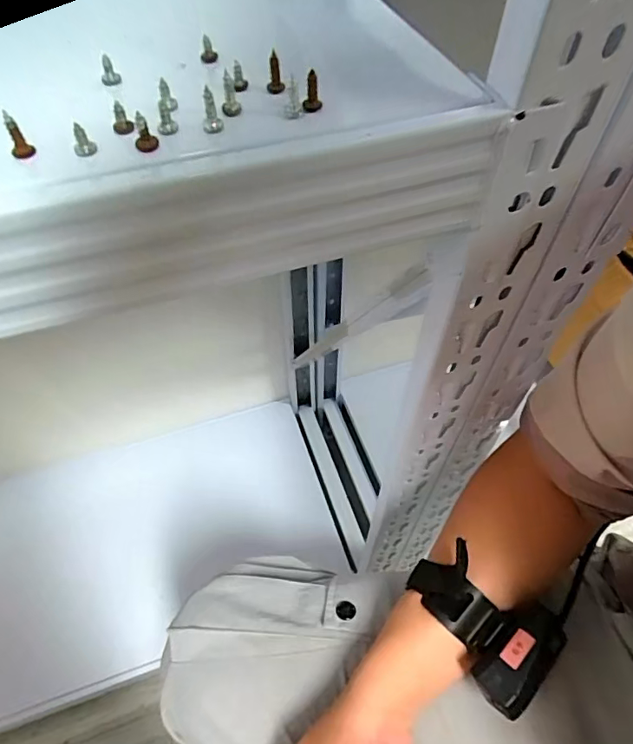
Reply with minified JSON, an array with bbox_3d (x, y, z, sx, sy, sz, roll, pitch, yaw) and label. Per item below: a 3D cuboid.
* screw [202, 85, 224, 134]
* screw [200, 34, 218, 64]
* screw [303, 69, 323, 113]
[{"bbox_3d":[-0.035,-0.086,0.161,0.007,0.014,0.005,-10,55,-7],"label":"screw"},{"bbox_3d":[-0.043,-0.128,0.194,0.007,0.010,0.005,-13,56,-9],"label":"screw"},{"bbox_3d":[-0.001,-0.098,0.169,0.006,0.012,0.008,2,54,1],"label":"screw"}]

